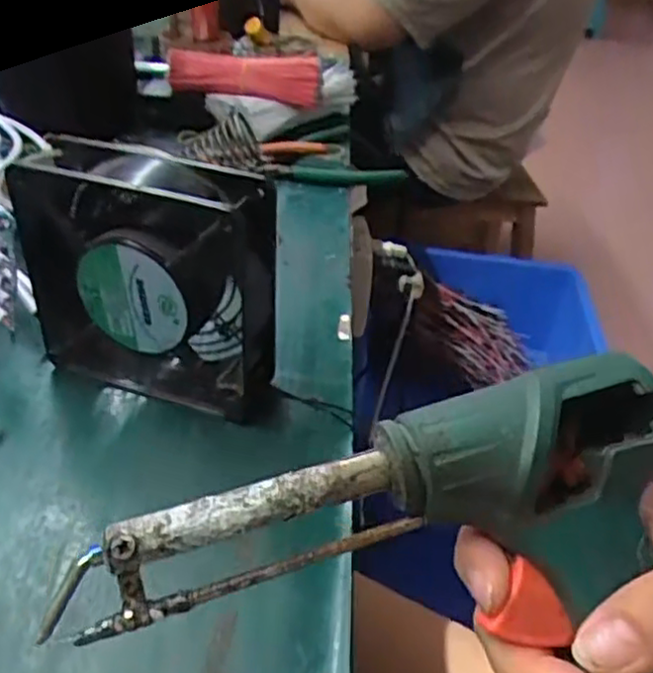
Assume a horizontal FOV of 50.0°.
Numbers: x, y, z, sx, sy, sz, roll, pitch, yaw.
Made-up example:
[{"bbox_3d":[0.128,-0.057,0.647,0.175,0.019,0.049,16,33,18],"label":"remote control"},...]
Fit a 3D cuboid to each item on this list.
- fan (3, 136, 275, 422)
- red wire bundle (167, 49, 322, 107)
[{"bbox_3d":[-0.087,-0.028,0.353,0.119,0.124,0.044,13,36,13],"label":"fan"},{"bbox_3d":[-0.081,-0.250,0.680,0.146,0.051,0.026,5,35,1],"label":"red wire bundle"}]

